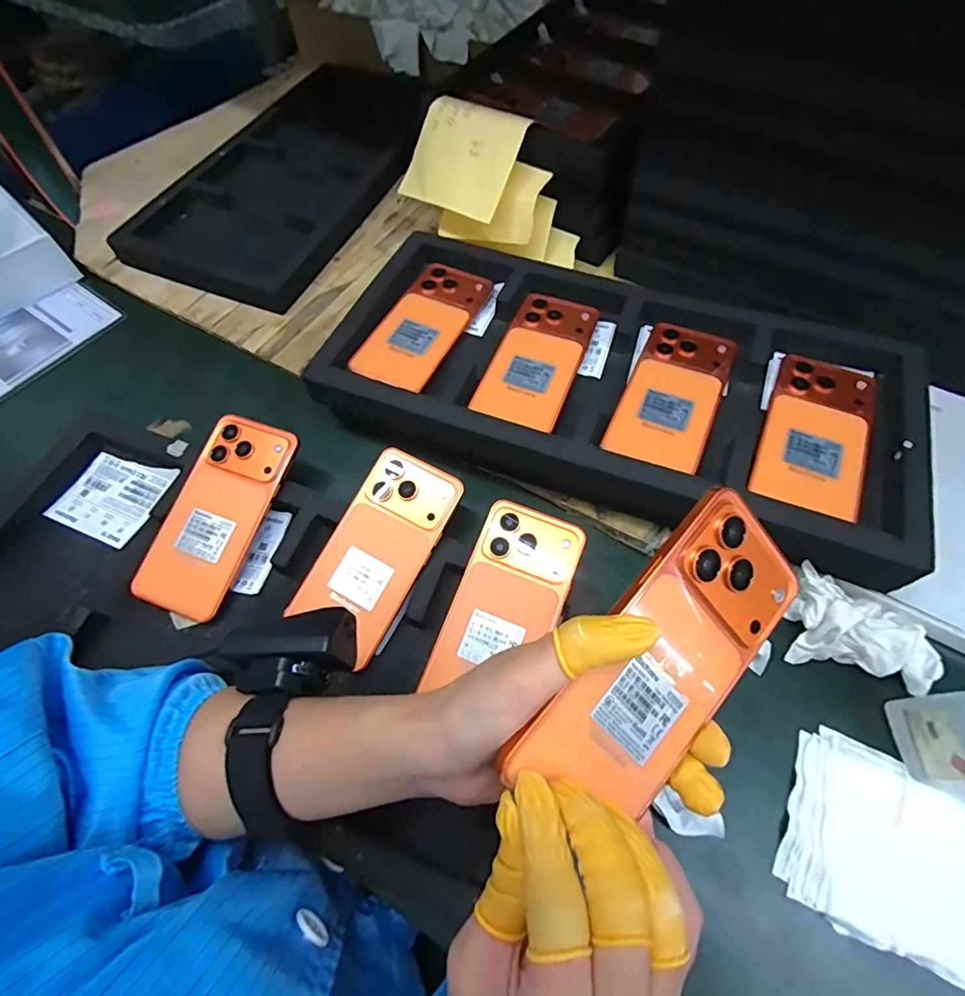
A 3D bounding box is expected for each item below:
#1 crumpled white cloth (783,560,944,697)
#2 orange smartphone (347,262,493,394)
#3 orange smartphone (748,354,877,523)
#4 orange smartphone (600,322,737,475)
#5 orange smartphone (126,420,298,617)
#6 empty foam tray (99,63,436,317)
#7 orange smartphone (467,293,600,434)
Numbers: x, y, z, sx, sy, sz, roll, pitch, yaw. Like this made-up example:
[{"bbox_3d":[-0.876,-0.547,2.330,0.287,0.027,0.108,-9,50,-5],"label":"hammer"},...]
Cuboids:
[{"bbox_3d":[0.282,0.099,0.370,0.102,0.035,0.063,17,62,9],"label":"crumpled white cloth"},{"bbox_3d":[-0.055,-0.165,0.470,0.075,0.008,0.160,22,63,12],"label":"orange smartphone"},{"bbox_3d":[0.264,-0.051,0.394,0.074,0.013,0.154,25,64,11],"label":"orange smartphone"},{"bbox_3d":[0.161,-0.089,0.420,0.074,0.008,0.157,25,64,11],"label":"orange smartphone"},{"bbox_3d":[-0.215,0.012,0.404,0.078,0.010,0.161,21,79,9],"label":"orange smartphone"},{"bbox_3d":[-0.246,-0.438,0.661,0.271,0.042,0.450,18,62,10],"label":"empty foam tray"},{"bbox_3d":[0.049,-0.125,0.445,0.076,0.010,0.159,19,63,10],"label":"orange smartphone"}]

